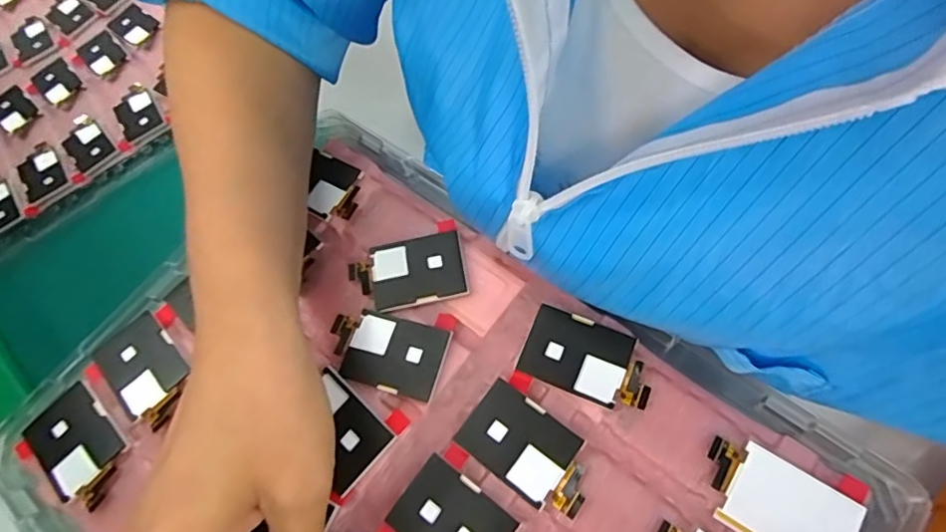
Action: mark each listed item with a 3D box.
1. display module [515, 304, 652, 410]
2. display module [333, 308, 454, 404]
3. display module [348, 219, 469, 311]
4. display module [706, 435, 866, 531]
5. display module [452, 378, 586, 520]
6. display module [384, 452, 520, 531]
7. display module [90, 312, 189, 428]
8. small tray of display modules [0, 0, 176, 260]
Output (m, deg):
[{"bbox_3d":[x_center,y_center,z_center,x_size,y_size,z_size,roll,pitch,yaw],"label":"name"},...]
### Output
[{"bbox_3d":[0.052,0.042,0.252,0.057,0.004,0.034,21,74,13],"label":"display module"},{"bbox_3d":[-0.042,0.040,0.264,0.057,0.006,0.034,13,69,14],"label":"display module"},{"bbox_3d":[-0.033,0.000,0.282,0.056,0.007,0.041,-13,65,2],"label":"display module"},{"bbox_3d":[0.121,0.095,0.223,0.057,0.004,0.034,30,76,17],"label":"display module"},{"bbox_3d":[0.024,0.079,0.241,0.057,0.008,0.034,34,75,20],"label":"display module"},{"bbox_3d":[-0.005,0.110,0.231,0.057,0.006,0.034,33,75,20],"label":"display module"},{"bbox_3d":[-0.162,0.052,0.277,0.035,0.006,0.055,-44,68,-11],"label":"display module"},{"bbox_3d":[-0.396,-0.181,0.509,0.239,0.018,0.318,-38,67,-9],"label":"small tray of display modules"}]

